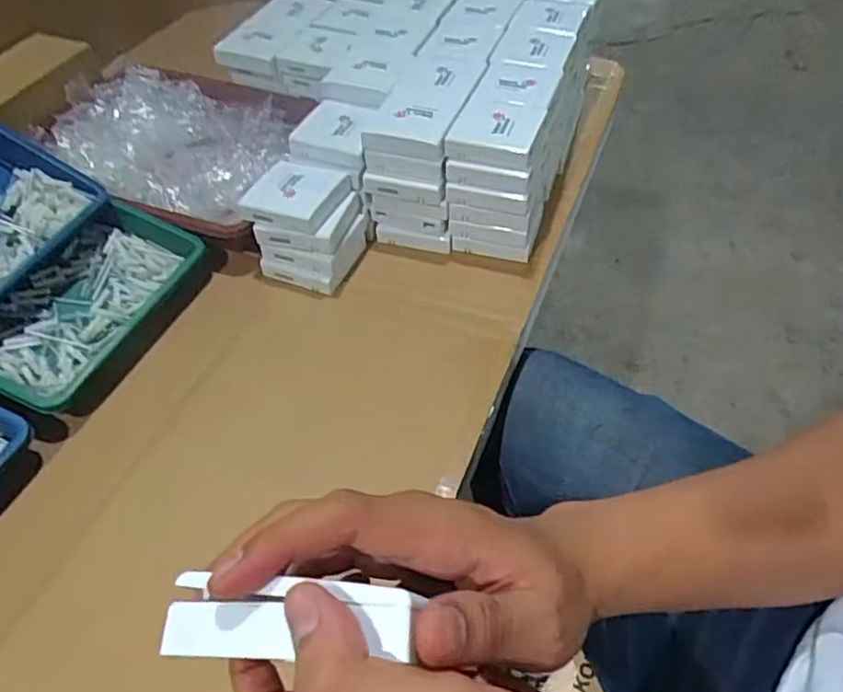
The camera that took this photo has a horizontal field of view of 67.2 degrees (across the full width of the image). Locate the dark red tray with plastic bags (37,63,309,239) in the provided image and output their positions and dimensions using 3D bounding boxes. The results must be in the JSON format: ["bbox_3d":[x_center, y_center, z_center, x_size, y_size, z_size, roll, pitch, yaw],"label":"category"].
[{"bbox_3d":[-0.284,-0.241,0.773,0.322,0.069,0.251,18,53,17],"label":"dark red tray with plastic bags"}]

